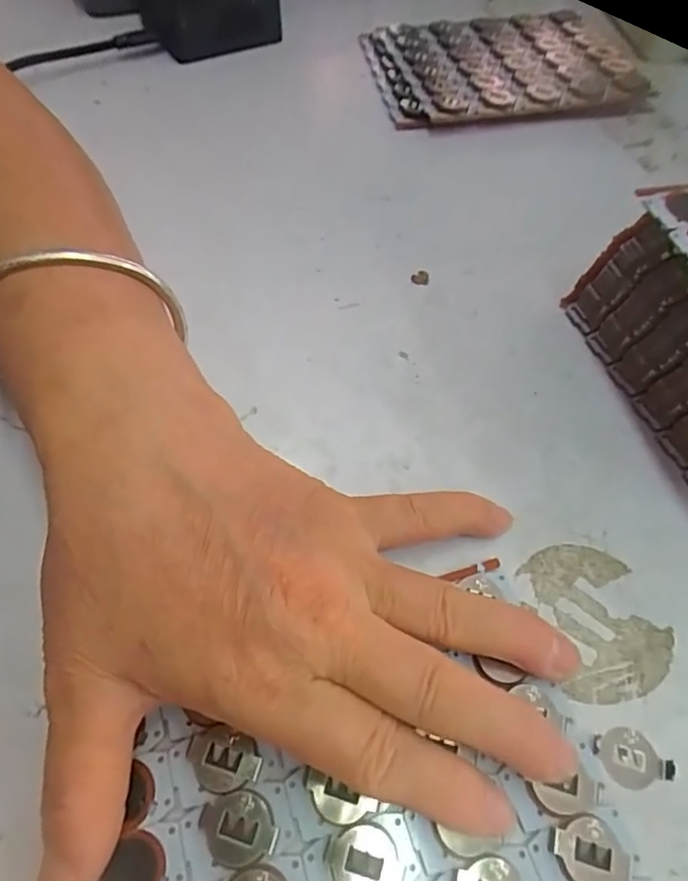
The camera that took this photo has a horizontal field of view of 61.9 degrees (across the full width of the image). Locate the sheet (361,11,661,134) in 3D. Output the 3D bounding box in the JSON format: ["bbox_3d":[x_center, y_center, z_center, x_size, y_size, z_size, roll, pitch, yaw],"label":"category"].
[{"bbox_3d":[0.105,-0.247,0.377,0.169,0.024,0.105,-12,60,-8],"label":"sheet"}]

